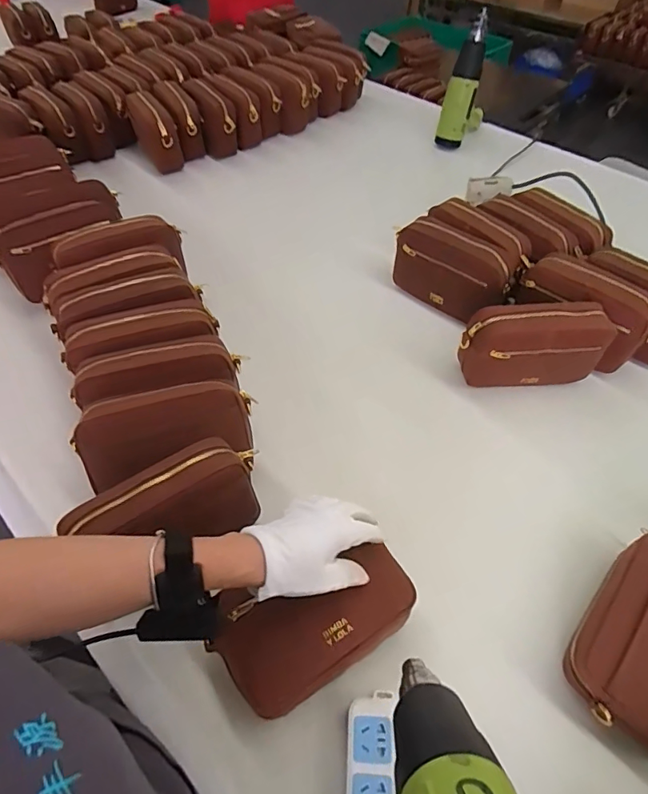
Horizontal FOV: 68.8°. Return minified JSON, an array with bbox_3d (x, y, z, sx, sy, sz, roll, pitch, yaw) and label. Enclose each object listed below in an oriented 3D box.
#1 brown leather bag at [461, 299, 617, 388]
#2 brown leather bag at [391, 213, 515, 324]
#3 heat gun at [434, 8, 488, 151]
[{"bbox_3d":[0.298,-0.074,0.677,0.193,0.127,0.056,-2,52,-3],"label":"brown leather bag"},{"bbox_3d":[0.216,-0.216,0.799,0.196,0.114,0.072,32,57,22],"label":"brown leather bag"},{"bbox_3d":[0.353,-0.773,1.167,0.070,0.245,0.154,27,56,19],"label":"heat gun"}]

